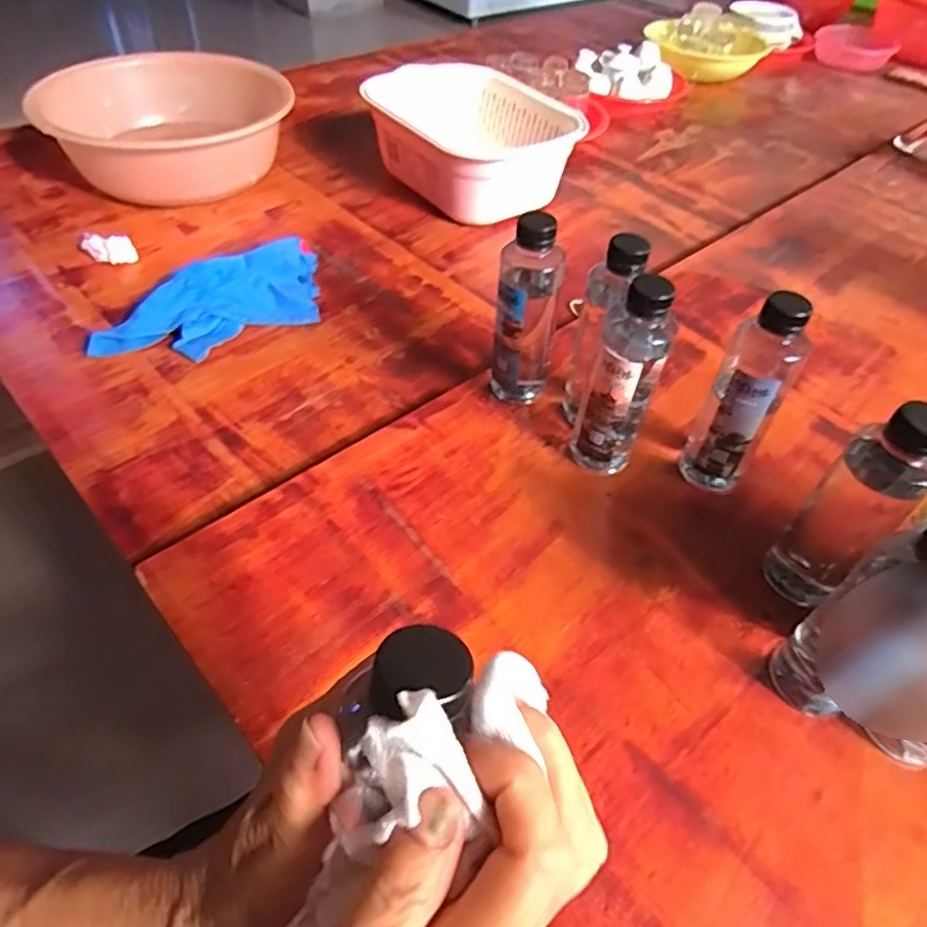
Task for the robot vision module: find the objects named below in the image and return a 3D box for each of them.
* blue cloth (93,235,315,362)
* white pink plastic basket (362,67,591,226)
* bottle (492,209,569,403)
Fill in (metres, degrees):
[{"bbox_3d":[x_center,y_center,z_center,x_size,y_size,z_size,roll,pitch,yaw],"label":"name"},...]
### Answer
[{"bbox_3d":[-0.250,-0.176,0.712,0.134,0.038,0.278,31,53,23],"label":"blue cloth"},{"bbox_3d":[0.015,-0.457,0.936,0.220,0.113,0.285,-30,56,-26],"label":"white pink plastic basket"},{"bbox_3d":[0.056,-0.126,0.587,0.053,0.189,0.047,7,48,3],"label":"bottle"}]

